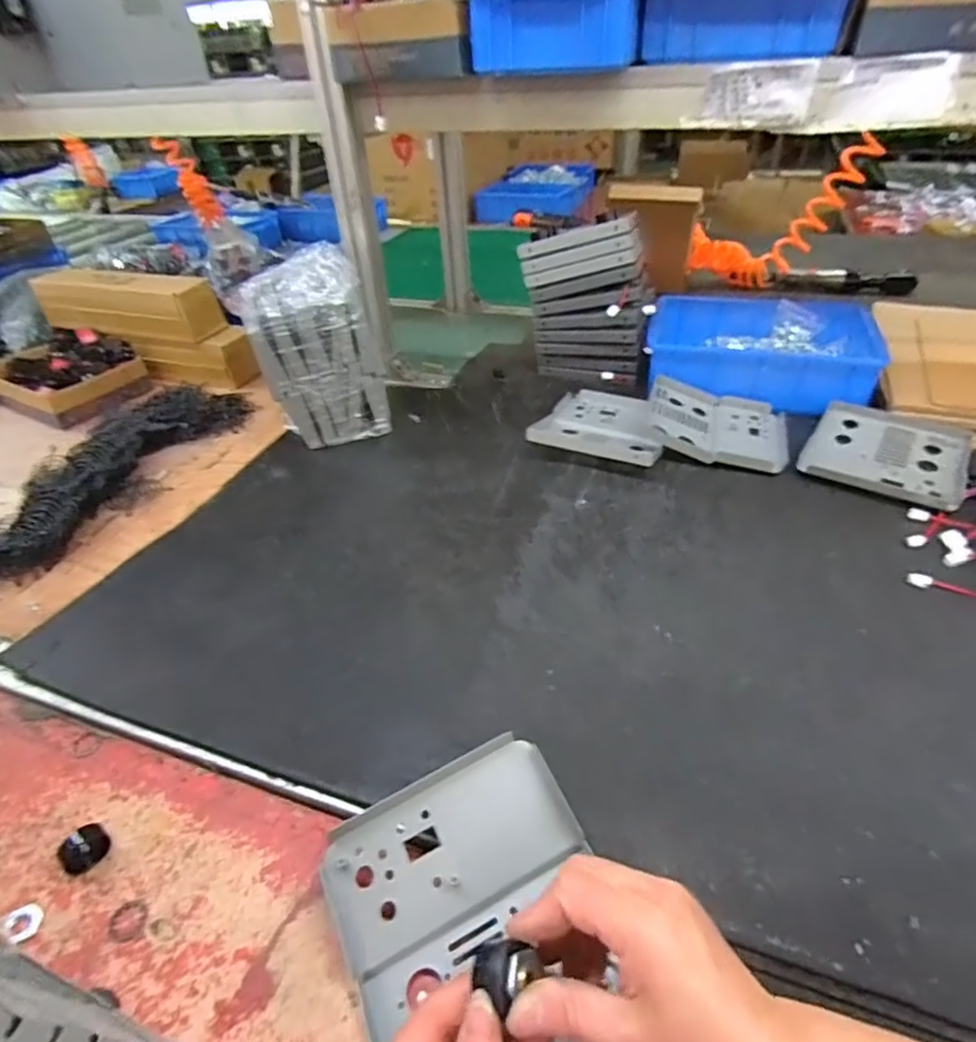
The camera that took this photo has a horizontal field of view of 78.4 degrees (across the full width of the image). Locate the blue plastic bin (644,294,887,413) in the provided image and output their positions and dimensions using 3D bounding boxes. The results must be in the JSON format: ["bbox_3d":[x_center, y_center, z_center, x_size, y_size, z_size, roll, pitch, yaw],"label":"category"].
[{"bbox_3d":[0.380,-0.244,0.856,0.290,0.080,0.220,8,40,14],"label":"blue plastic bin"}]

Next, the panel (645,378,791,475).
[{"bbox_3d":[0.286,-0.123,0.757,0.165,0.032,0.166,10,40,17],"label":"panel"}]

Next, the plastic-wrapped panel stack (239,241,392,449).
[{"bbox_3d":[-0.228,-0.228,0.807,0.157,0.209,0.161,-12,39,-10],"label":"plastic-wrapped panel stack"}]

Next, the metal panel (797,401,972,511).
[{"bbox_3d":[0.461,-0.082,0.693,0.154,0.016,0.174,22,45,29],"label":"metal panel"}]

